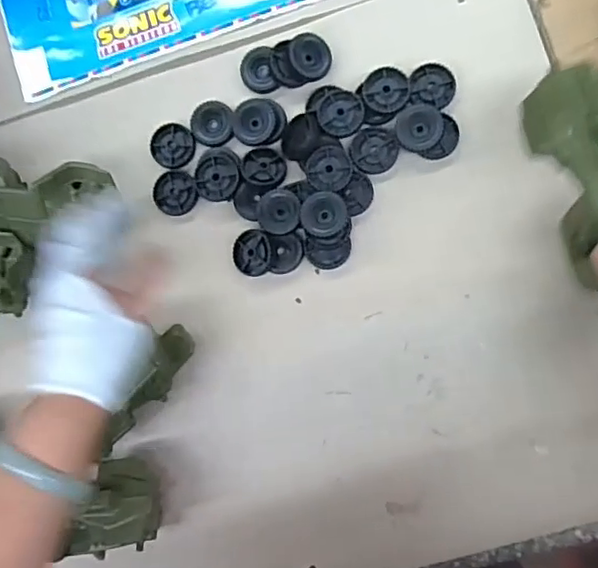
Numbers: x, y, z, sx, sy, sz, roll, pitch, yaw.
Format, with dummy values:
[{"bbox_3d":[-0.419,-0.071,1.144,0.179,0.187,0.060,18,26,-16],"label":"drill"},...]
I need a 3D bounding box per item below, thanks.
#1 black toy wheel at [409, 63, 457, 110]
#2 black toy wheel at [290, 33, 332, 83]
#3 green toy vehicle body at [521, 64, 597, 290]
[{"bbox_3d":[0.127,-0.188,0.571,0.041,0.011,0.041,0,88,9],"label":"black toy wheel"},{"bbox_3d":[0.011,-0.217,0.577,0.041,0.015,0.043,-26,93,-14],"label":"black toy wheel"},{"bbox_3d":[0.229,-0.083,0.459,0.073,0.065,0.162,-19,96,8],"label":"green toy vehicle body"}]

